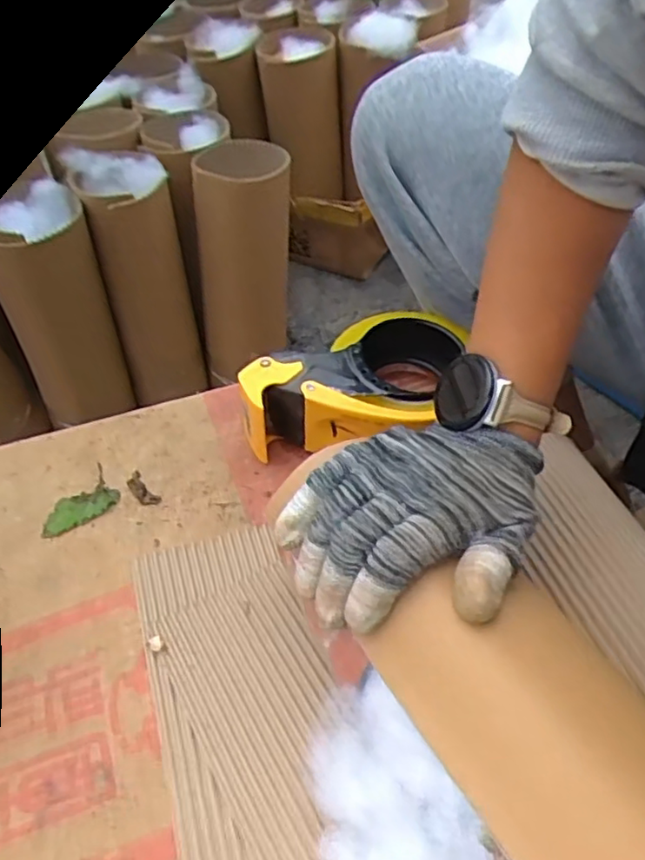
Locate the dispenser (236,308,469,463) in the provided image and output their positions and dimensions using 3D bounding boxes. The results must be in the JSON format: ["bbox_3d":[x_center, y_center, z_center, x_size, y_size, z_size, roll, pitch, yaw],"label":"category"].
[{"bbox_3d":[0.028,-0.040,0.460,0.159,0.055,0.108,-1,50,1],"label":"dispenser"}]

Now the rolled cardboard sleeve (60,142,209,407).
[{"bbox_3d":[-0.171,-0.134,0.648,0.083,0.269,0.076,-16,51,-12],"label":"rolled cardboard sleeve"}]

